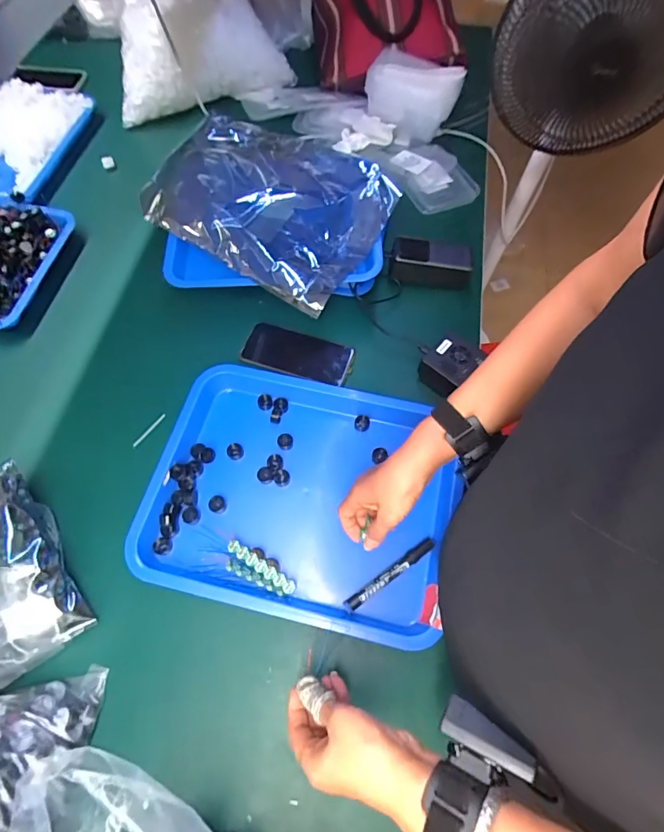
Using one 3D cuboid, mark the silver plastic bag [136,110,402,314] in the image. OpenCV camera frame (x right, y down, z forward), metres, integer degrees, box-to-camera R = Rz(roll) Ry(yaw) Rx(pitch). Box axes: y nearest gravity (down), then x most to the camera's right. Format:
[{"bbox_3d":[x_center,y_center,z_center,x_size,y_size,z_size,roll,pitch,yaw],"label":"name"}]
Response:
[{"bbox_3d":[-0.088,-0.334,0.662,0.324,0.112,0.256,31,67,13],"label":"silver plastic bag"}]

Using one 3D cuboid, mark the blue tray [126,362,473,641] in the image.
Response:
[{"bbox_3d":[-0.040,0.091,0.557,0.371,0.033,0.298,12,64,4],"label":"blue tray"}]

